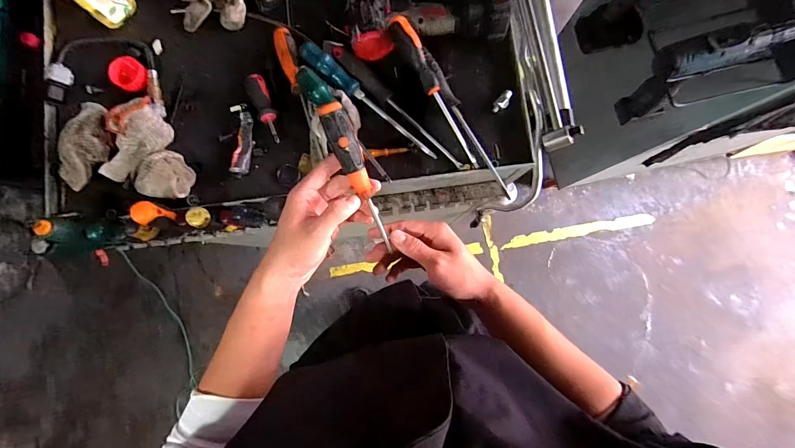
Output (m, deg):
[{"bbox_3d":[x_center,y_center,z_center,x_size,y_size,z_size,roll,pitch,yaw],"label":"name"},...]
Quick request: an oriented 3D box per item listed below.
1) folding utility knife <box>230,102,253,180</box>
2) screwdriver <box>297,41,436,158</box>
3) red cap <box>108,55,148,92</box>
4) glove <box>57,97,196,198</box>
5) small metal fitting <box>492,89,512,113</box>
[{"bbox_3d":[-0.227,-0.123,0.498,0.030,0.019,0.110,-7,83,-1],"label":"folding utility knife"},{"bbox_3d":[-0.039,-0.172,0.486,0.235,0.029,0.031,37,84,4],"label":"screwdriver"},{"bbox_3d":[-0.402,-0.225,0.512,0.056,0.014,0.046,31,84,4],"label":"red cap"},{"bbox_3d":[-0.378,-0.106,0.467,0.172,0.058,0.124,6,83,1],"label":"glove"},{"bbox_3d":[0.154,-0.179,0.499,0.018,0.016,0.033,39,85,5],"label":"small metal fitting"}]

